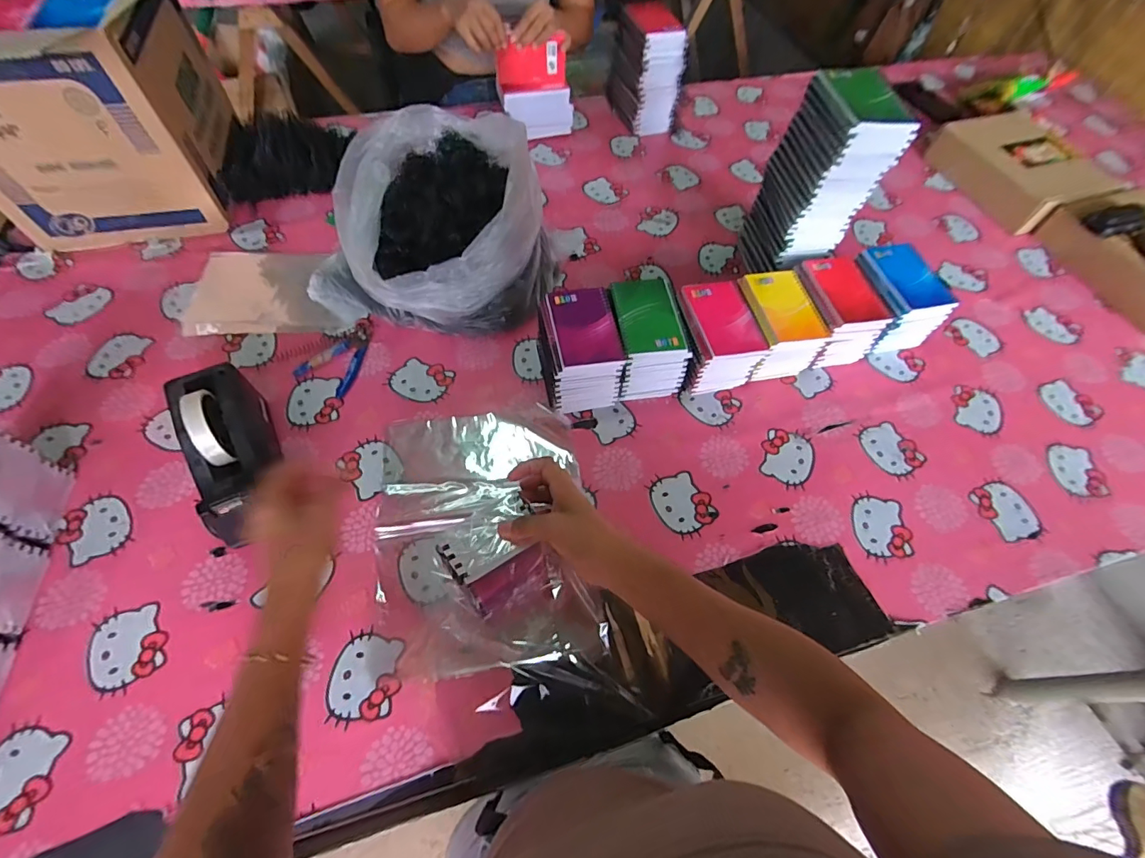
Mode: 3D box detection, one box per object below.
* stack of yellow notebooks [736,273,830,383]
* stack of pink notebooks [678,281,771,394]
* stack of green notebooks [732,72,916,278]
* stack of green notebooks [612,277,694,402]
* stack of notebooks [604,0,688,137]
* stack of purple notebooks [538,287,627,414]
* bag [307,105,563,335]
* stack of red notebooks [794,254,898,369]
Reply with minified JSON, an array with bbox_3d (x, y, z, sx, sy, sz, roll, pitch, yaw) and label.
[{"bbox_3d":[0.296,-0.150,0.709,0.094,0.097,0.132,-9,59,-8],"label":"stack of yellow notebooks"},{"bbox_3d":[0.203,-0.128,0.695,0.093,0.095,0.131,-11,60,-9],"label":"stack of pink notebooks"},{"bbox_3d":[0.362,-0.354,0.737,0.096,0.291,0.160,-8,59,-7],"label":"stack of green notebooks"},{"bbox_3d":[0.103,-0.127,0.688,0.089,0.098,0.133,-6,59,-6],"label":"stack of green notebooks"},{"bbox_3d":[0.149,-0.746,0.998,0.119,0.202,0.166,-13,60,-10],"label":"stack of notebooks"},{"bbox_3d":[0.009,-0.105,0.663,0.100,0.105,0.131,-8,59,-8],"label":"stack of purple notebooks"},{"bbox_3d":[-0.196,-0.314,0.738,0.333,0.178,0.325,13,59,6],"label":"bag"},{"bbox_3d":[0.392,-0.183,0.736,0.105,0.103,0.144,-10,60,-9],"label":"stack of red notebooks"}]

